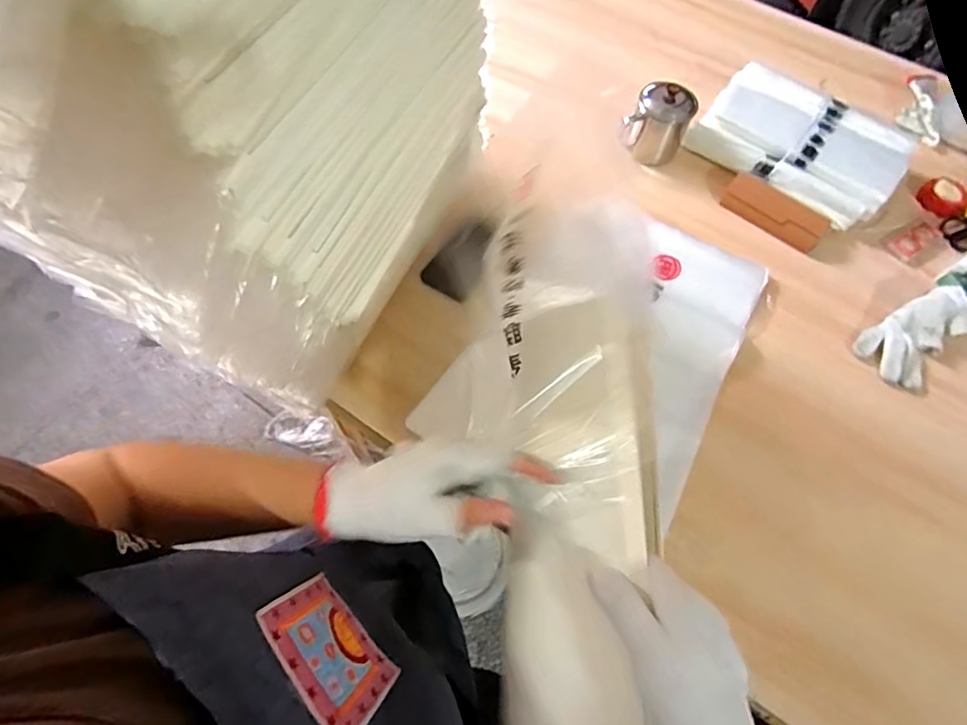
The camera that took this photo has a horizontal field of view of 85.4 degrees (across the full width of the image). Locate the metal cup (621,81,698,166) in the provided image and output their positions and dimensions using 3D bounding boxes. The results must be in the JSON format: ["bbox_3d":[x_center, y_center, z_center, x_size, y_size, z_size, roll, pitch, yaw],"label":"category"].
[{"bbox_3d":[0.281,-0.383,0.839,0.089,0.090,0.089,1,63,-2],"label":"metal cup"}]

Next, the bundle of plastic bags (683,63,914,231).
[{"bbox_3d":[0.506,-0.352,0.844,0.300,0.068,0.203,35,66,14],"label":"bundle of plastic bags"}]

